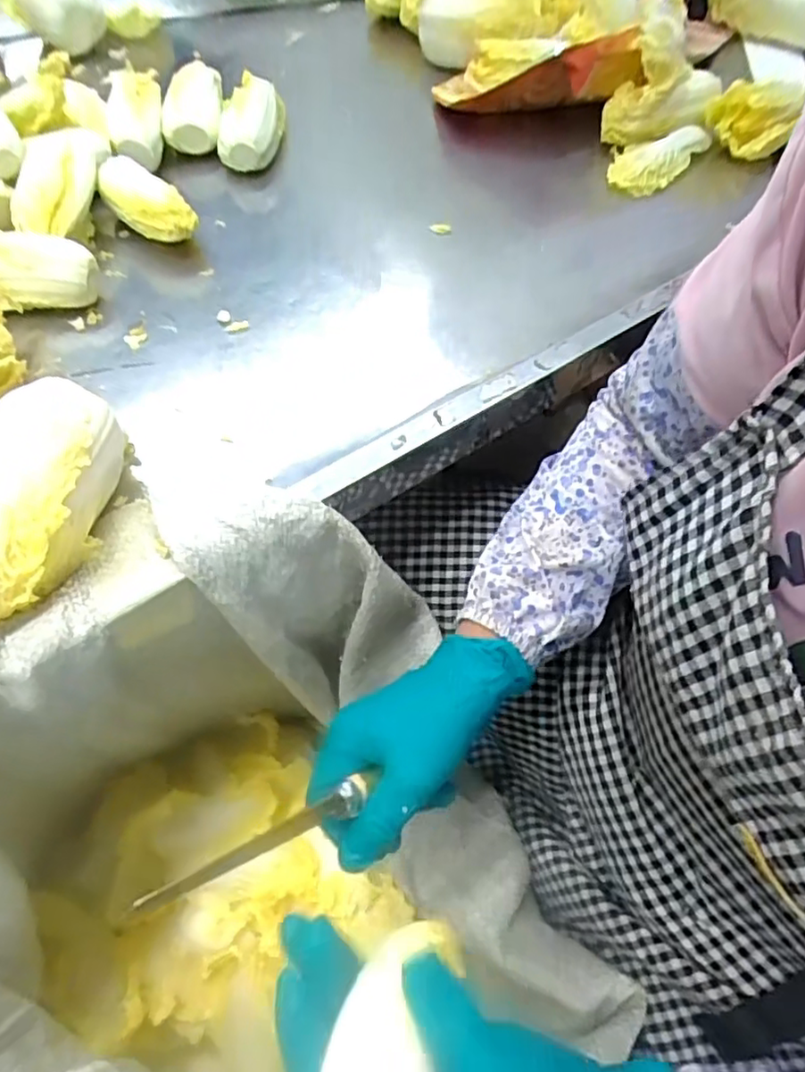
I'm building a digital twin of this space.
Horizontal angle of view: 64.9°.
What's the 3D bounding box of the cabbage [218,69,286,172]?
[{"bbox_3d":[-0.135,-0.378,0.571,0.053,0.039,0.113,0,59,-1],"label":"cabbage"}]

